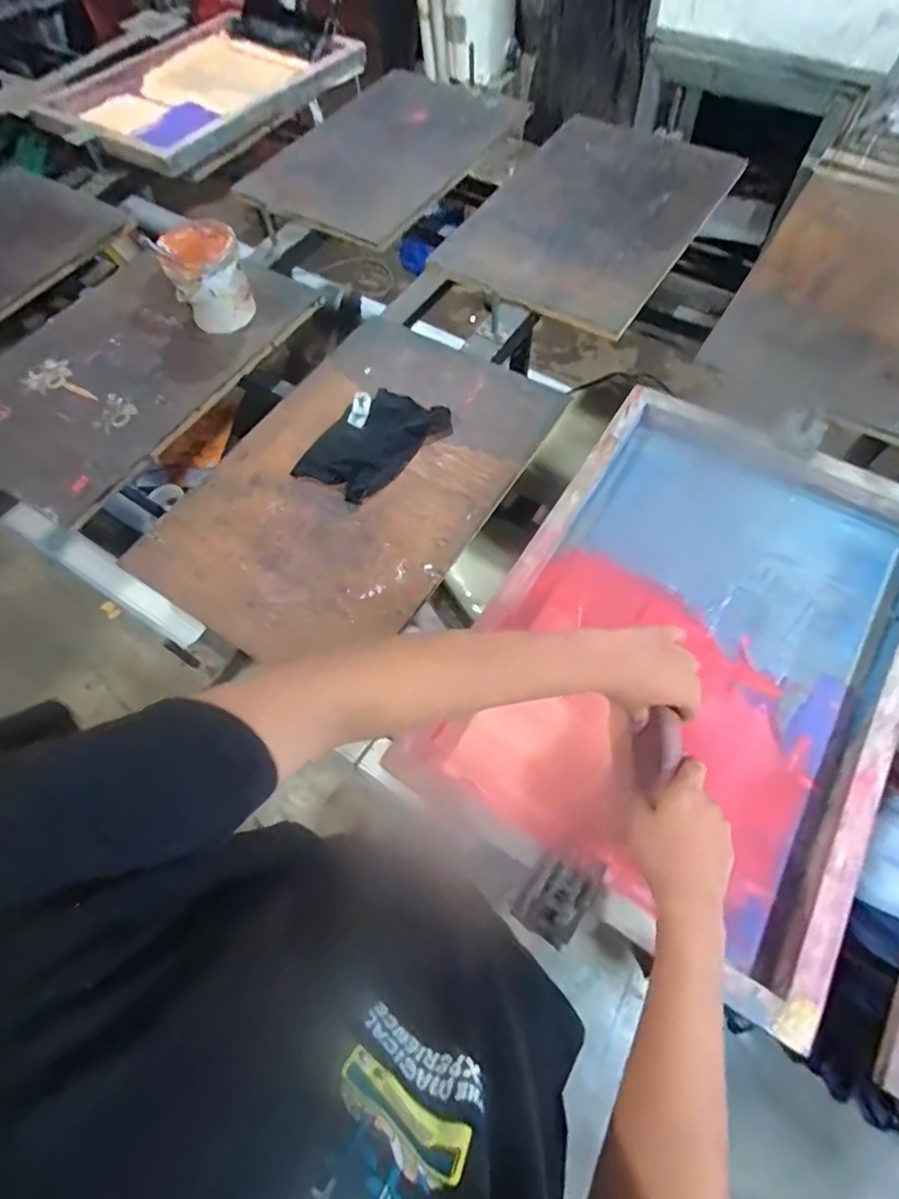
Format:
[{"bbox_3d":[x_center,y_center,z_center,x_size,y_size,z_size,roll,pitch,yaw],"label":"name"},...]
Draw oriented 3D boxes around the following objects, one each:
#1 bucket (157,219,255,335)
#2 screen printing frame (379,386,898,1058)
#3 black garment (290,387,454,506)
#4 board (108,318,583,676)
[{"bbox_3d":[-0.404,-0.538,0.942,0.115,0.132,0.110,-1,62,2],"label":"bucket"},{"bbox_3d":[0.290,0.040,0.661,0.450,0.034,0.651,29,67,17],"label":"screen printing frame"},{"bbox_3d":[-0.113,-0.239,0.829,0.135,0.021,0.215,38,70,20],"label":"black garment"},{"bbox_3d":[-0.137,-0.182,0.803,0.388,0.026,0.568,30,67,17],"label":"board"}]

